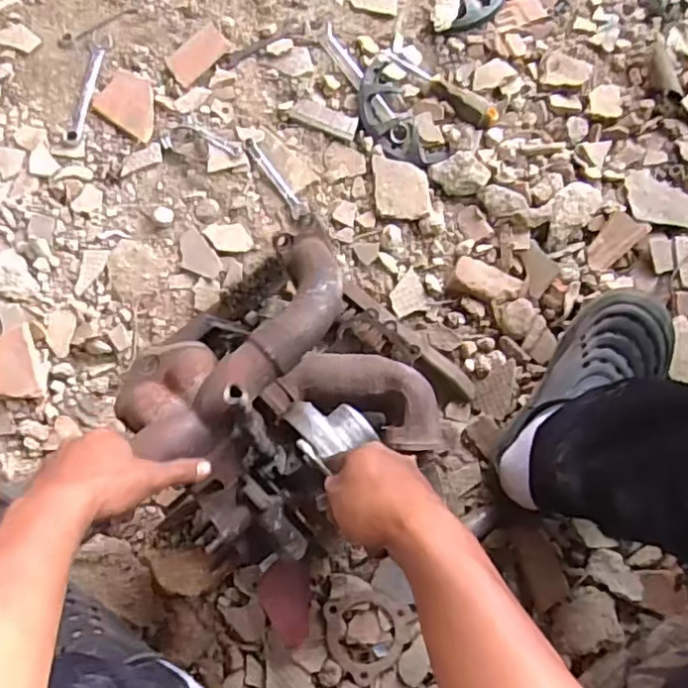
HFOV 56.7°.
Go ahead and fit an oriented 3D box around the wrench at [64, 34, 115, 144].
[{"bbox_3d":[-0.330,-0.329,0.826,0.031,0.005,0.160,8,79,3],"label":"wrench"}]

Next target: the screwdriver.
[{"bbox_3d":[0.124,-0.329,0.815,0.163,0.026,0.033,32,81,7],"label":"screwdriver"}]

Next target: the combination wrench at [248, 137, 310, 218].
[{"bbox_3d":[-0.087,-0.207,0.794,0.019,0.005,0.121,-37,80,-6],"label":"combination wrench"}]

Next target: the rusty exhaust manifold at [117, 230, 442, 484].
[{"bbox_3d":[-0.069,0.038,0.641,0.249,0.176,0.261,-32,80,-6],"label":"rusty exhaust manifold"}]

